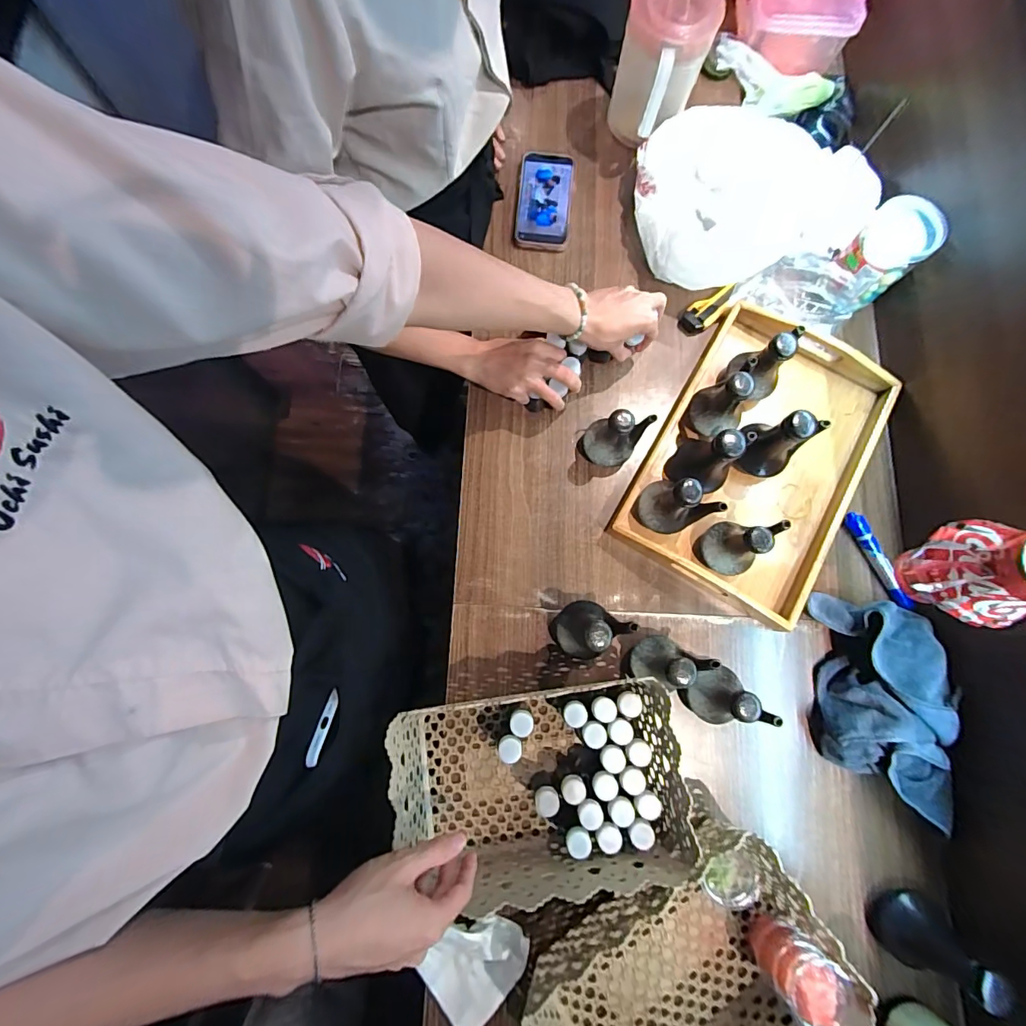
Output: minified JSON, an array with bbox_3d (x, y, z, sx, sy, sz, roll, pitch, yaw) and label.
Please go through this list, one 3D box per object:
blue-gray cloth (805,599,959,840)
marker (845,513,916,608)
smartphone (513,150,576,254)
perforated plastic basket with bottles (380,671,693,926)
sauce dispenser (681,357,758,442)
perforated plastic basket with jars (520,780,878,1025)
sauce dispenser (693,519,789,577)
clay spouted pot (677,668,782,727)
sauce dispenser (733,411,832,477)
[{"bbox_3d":[0.432,0.222,0.531,0.130,0.075,0.237,6,79,0],"label":"blue-gray cloth"},{"bbox_3d":[0.475,0.062,0.595,0.021,0.022,0.133,-22,80,-5],"label":"marker"},{"bbox_3d":[0.049,-0.482,0.702,0.083,0.011,0.176,5,79,0],"label":"smartphone"},{"bbox_3d":[0.029,0.294,0.500,0.292,0.087,0.187,-10,79,-3],"label":"perforated plastic basket with bottles"},{"bbox_3d":[0.272,-0.143,0.586,0.080,0.088,0.066,-43,83,-9],"label":"sauce dispenser"},{"bbox_3d":[0.172,0.478,0.469,0.295,0.089,0.199,-33,81,-7],"label":"perforated plastic basket with jars"},{"bbox_3d":[0.279,0.039,0.554,0.083,0.095,0.067,-13,79,-4],"label":"sauce dispenser"},{"bbox_3d":[0.250,0.216,0.522,0.077,0.090,0.059,15,79,2],"label":"clay spouted pot"},{"bbox_3d":[0.332,-0.087,0.579,0.073,0.104,0.063,23,79,3],"label":"sauce dispenser"}]

